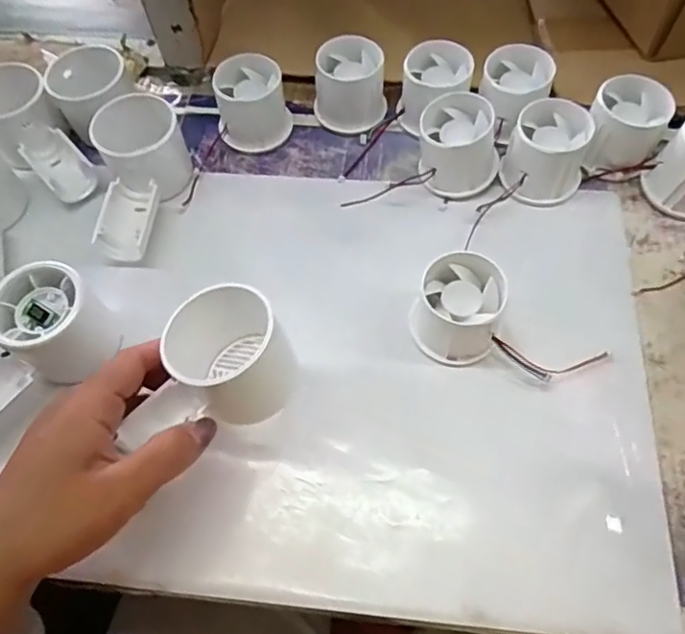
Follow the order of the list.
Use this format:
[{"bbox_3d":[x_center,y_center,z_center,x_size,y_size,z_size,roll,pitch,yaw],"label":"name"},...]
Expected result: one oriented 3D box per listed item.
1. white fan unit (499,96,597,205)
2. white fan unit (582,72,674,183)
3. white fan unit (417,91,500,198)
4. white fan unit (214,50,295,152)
[{"bbox_3d":[0.146,-0.118,0.403,0.054,0.039,0.057,21,65,12],"label":"white fan unit"},{"bbox_3d":[0.203,-0.136,0.409,0.052,0.041,0.061,26,66,14],"label":"white fan unit"},{"bbox_3d":[0.085,-0.125,0.411,0.060,0.050,0.057,3,63,3],"label":"white fan unit"},{"bbox_3d":[-0.072,-0.167,0.443,0.057,0.047,0.059,-15,63,-6],"label":"white fan unit"}]

